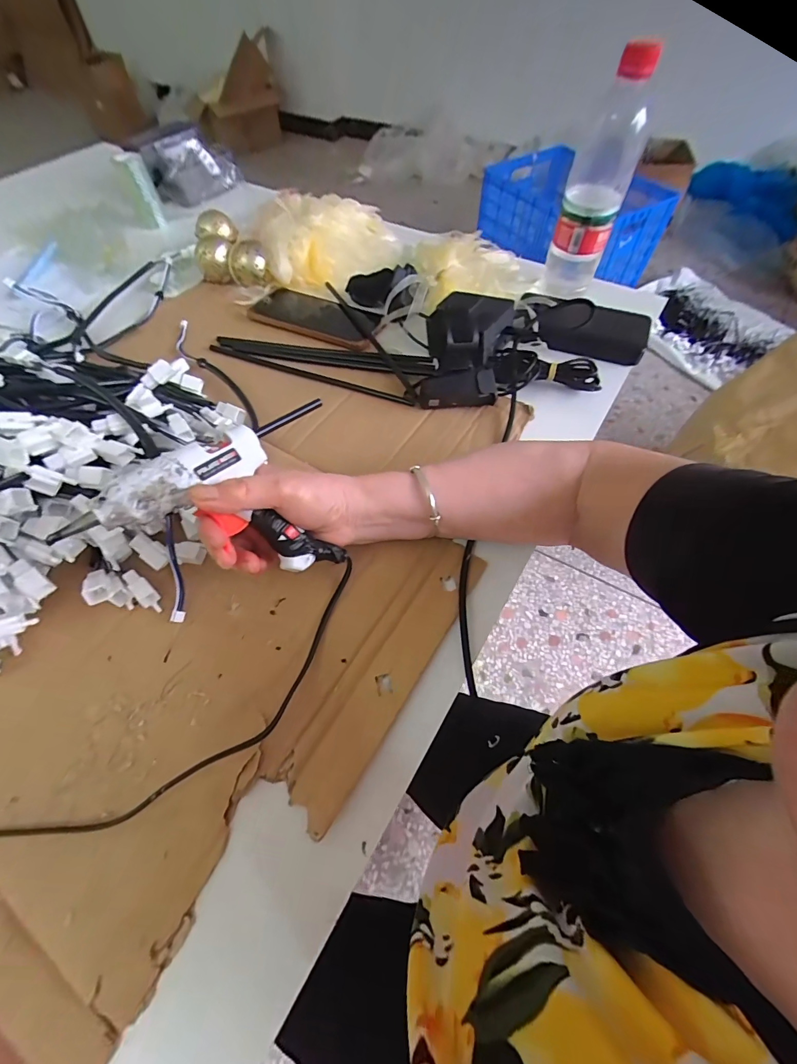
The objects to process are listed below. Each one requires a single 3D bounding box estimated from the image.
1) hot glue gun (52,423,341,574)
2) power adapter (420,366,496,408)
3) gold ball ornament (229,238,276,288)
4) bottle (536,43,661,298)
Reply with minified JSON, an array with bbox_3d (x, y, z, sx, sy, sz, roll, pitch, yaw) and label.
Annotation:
[{"bbox_3d":[-0.109,-0.023,0.271,0.165,0.035,0.098,18,77,-29],"label":"hot glue gun"},{"bbox_3d":[0.060,-0.145,0.405,0.075,0.033,0.022,-2,59,2],"label":"power adapter"},{"bbox_3d":[-0.203,-0.361,0.536,0.051,0.044,0.052,-22,61,-12],"label":"gold ball ornament"},{"bbox_3d":[0.216,-0.377,0.430,0.064,0.190,0.061,19,62,12],"label":"bottle"}]

